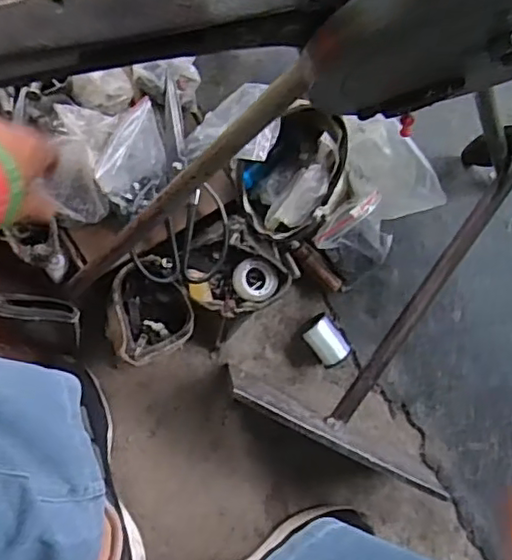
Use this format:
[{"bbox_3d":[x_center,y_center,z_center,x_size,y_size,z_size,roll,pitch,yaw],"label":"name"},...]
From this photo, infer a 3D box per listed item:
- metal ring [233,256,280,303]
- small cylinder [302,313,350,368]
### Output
[{"bbox_3d":[0.000,-0.001,0.635,0.046,0.012,0.045,0,89,-9],"label":"metal ring"},{"bbox_3d":[0.078,0.067,0.709,0.039,0.031,0.058,-36,95,-8],"label":"small cylinder"}]

